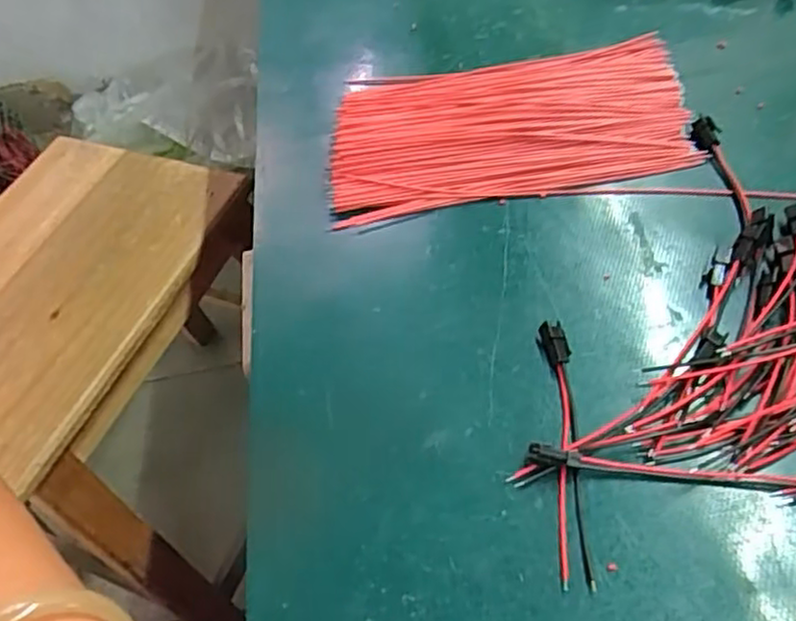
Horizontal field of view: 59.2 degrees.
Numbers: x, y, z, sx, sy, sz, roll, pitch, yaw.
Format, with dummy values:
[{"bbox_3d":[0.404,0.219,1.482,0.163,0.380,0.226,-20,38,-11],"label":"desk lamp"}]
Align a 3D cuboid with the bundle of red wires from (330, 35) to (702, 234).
[{"bbox_3d":[0.053,-0.098,0.359,0.176,0.017,0.097,-11,54,5],"label":"bundle of red wires"}]

